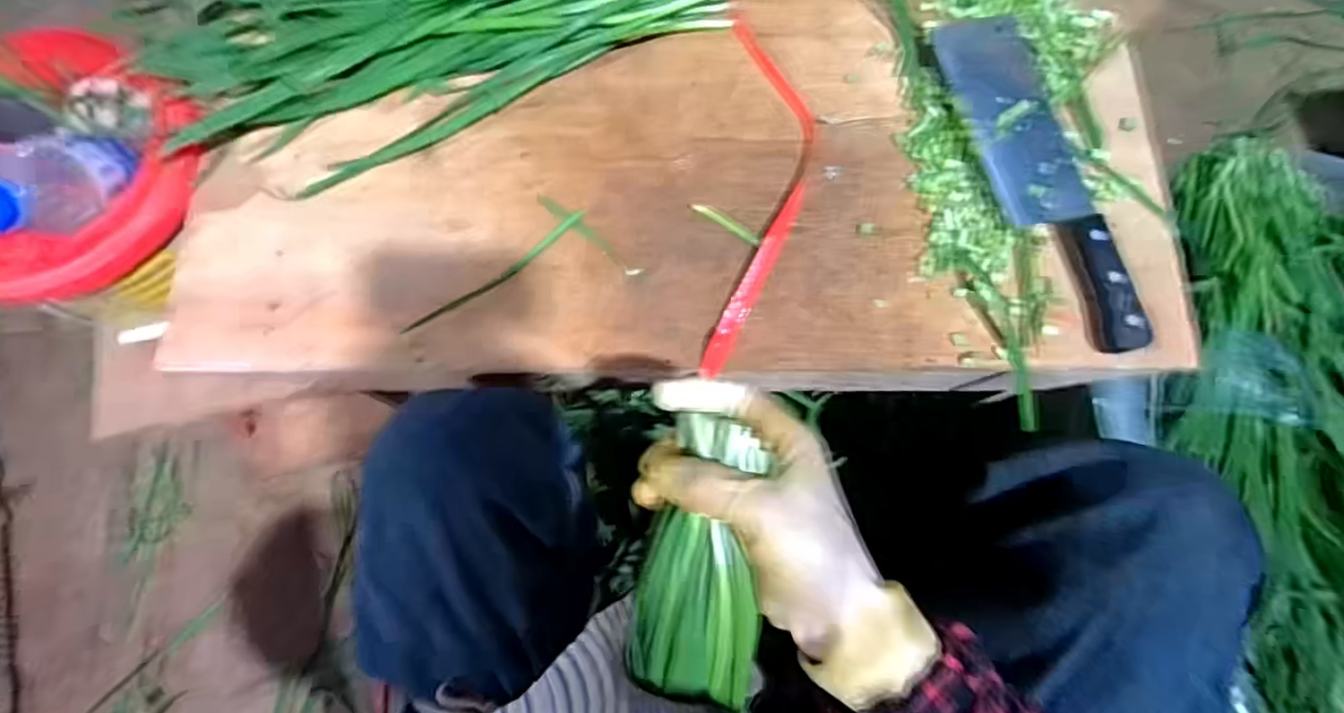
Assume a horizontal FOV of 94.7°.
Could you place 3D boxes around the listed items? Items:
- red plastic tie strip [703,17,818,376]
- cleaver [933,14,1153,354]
[{"bbox_3d":[0.071,-0.126,0.467,0.065,0.008,0.294,7,75,2],"label":"red plastic tie strip"},{"bbox_3d":[0.278,-0.137,0.463,0.074,0.020,0.278,-16,75,-4],"label":"cleaver"}]

